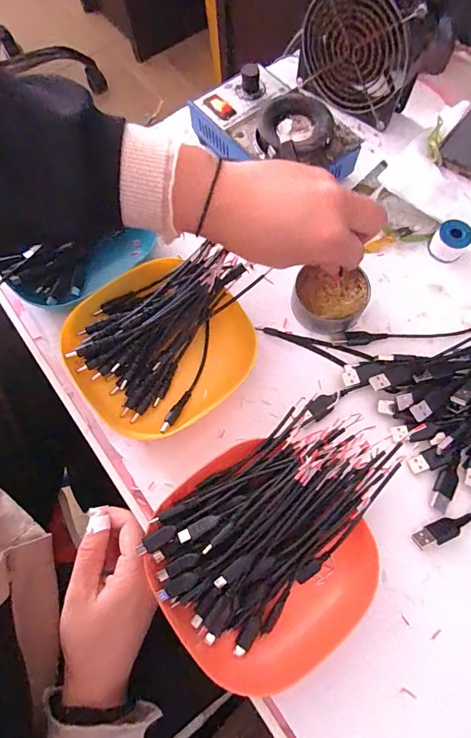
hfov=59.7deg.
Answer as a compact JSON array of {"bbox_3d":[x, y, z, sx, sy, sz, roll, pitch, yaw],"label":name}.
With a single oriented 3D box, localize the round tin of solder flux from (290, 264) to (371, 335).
[{"bbox_3d":[0.081,-0.060,0.357,0.062,0.026,0.054,12,71,6],"label":"round tin of solder flux"}]

